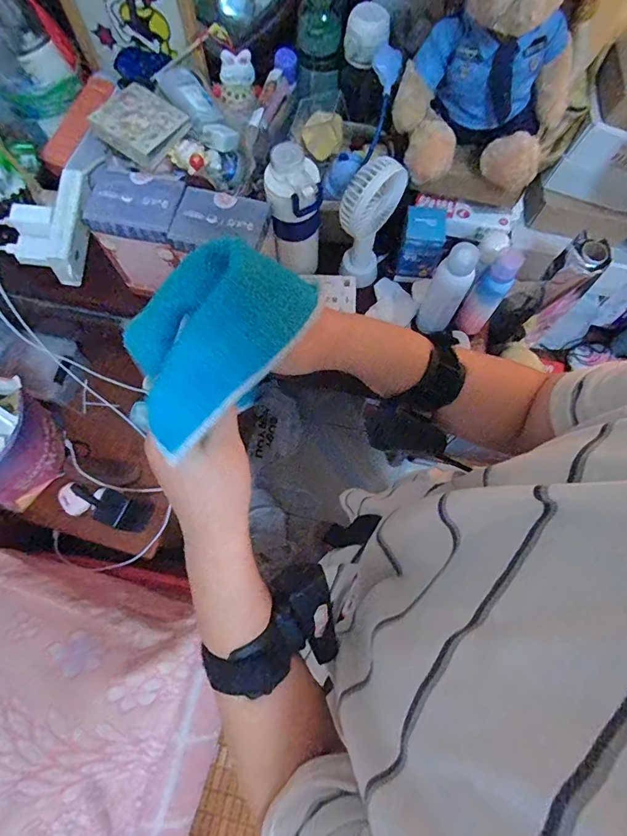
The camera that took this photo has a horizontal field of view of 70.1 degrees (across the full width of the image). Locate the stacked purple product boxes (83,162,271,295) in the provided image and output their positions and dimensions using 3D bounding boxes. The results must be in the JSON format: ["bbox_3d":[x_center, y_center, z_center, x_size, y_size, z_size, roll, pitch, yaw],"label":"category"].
[{"bbox_3d":[-0.172,-0.237,0.612,0.221,0.133,0.091,14,73,4],"label":"stacked purple product boxes"}]

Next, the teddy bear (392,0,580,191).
[{"bbox_3d":[0.203,-0.399,0.478,0.181,0.213,0.173,25,74,7],"label":"teddy bear"}]

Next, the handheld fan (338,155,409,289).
[{"bbox_3d":[0.076,-0.266,0.628,0.056,0.186,0.088,30,75,9],"label":"handheld fan"}]

